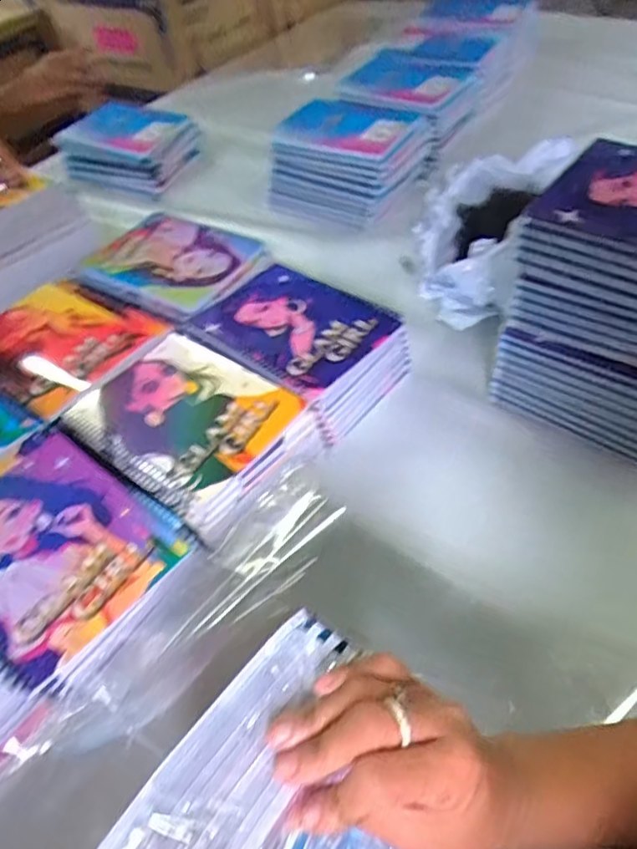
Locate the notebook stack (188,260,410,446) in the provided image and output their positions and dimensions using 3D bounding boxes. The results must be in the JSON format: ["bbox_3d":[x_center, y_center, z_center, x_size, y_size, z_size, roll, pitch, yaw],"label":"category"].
[{"bbox_3d":[-0.027,-0.085,0.689,0.208,0.090,0.155,28,56,28],"label":"notebook stack"}]

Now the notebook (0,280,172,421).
[{"bbox_3d":[-0.293,-0.100,0.675,0.195,0.011,0.173,28,56,28],"label":"notebook"}]

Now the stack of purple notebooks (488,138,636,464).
[{"bbox_3d":[0.287,-0.091,0.558,0.192,0.234,0.124,29,58,27],"label":"stack of purple notebooks"}]

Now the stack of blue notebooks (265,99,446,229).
[{"bbox_3d":[0.049,-0.420,0.968,0.223,0.113,0.182,18,52,22],"label":"stack of blue notebooks"}]

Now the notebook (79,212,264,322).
[{"bbox_3d":[-0.189,-0.208,0.770,0.190,0.022,0.168,23,54,25],"label":"notebook"}]

